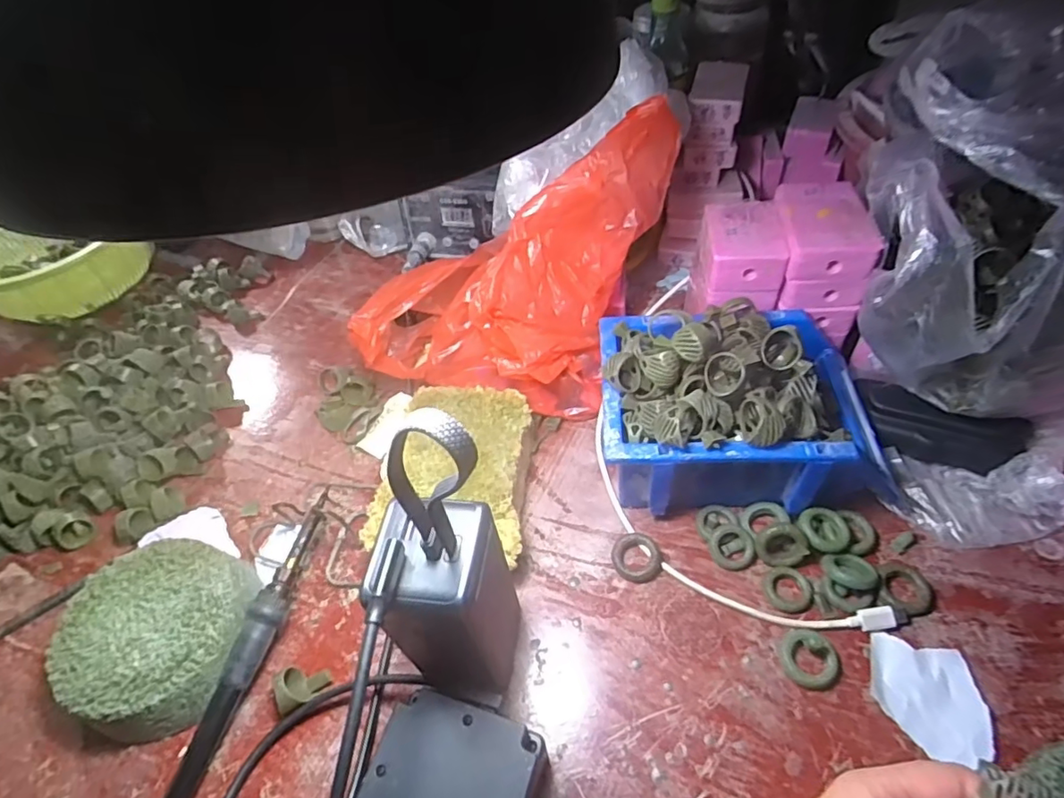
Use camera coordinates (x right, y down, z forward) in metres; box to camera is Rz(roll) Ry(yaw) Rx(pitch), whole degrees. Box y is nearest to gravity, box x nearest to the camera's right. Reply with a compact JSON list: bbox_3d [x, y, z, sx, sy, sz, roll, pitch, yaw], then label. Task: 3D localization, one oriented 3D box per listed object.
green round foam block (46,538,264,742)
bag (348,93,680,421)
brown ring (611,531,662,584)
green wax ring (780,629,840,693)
[{"bbox_3d":[-0.223,0.142,0.346,0.098,0.047,0.102,-3,50,3],"label":"green round foam block"},{"bbox_3d":[-0.008,-0.094,0.434,0.180,0.173,0.212,14,55,19],"label":"bag"},{"bbox_3d":[0.069,0.103,0.372,0.032,0.012,0.034,-3,50,3],"label":"brown ring"},{"bbox_3d":[0.160,0.147,0.325,0.033,0.011,0.032,-3,50,3],"label":"green wax ring"}]

